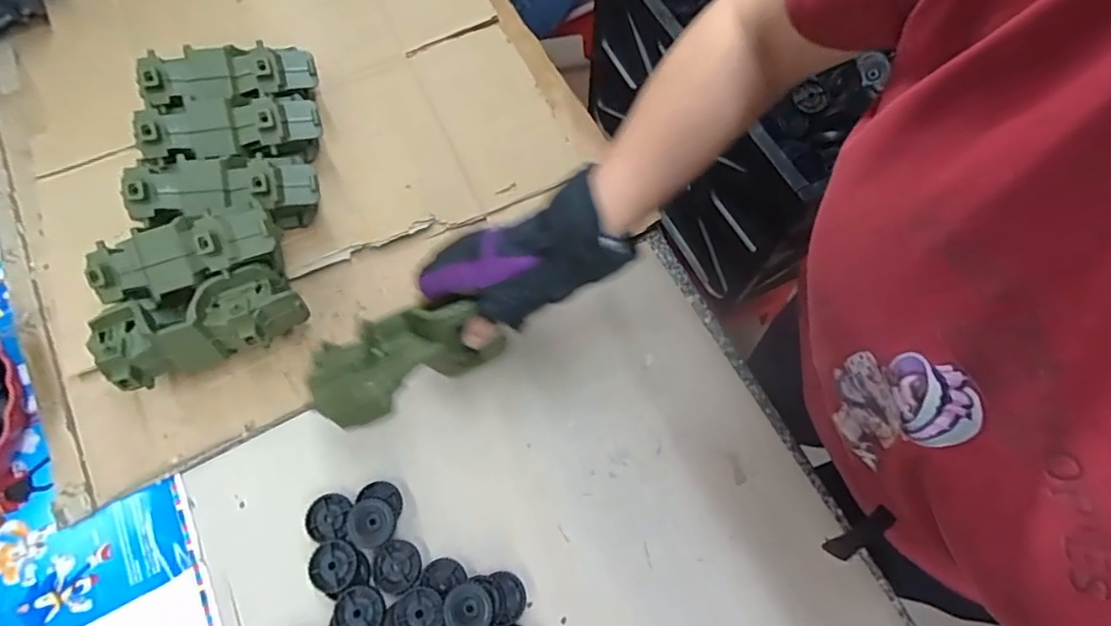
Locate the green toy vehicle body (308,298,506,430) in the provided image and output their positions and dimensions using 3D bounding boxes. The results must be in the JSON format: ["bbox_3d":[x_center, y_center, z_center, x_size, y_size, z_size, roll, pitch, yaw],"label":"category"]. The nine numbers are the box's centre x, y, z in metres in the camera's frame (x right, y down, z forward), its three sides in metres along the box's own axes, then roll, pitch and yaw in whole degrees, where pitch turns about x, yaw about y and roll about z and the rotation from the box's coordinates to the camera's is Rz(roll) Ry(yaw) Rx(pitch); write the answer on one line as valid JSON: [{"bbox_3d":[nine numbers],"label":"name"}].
[{"bbox_3d":[-0.131,0.035,0.501,0.162,0.065,0.073,-25,72,-20],"label":"green toy vehicle body"}]

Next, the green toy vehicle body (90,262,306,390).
[{"bbox_3d":[-0.340,0.015,0.561,0.179,0.082,0.069,-20,71,-7],"label":"green toy vehicle body"}]

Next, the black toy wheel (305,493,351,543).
[{"bbox_3d":[-0.217,0.194,0.541,0.041,0.011,0.041,0,71,-1],"label":"black toy wheel"}]

